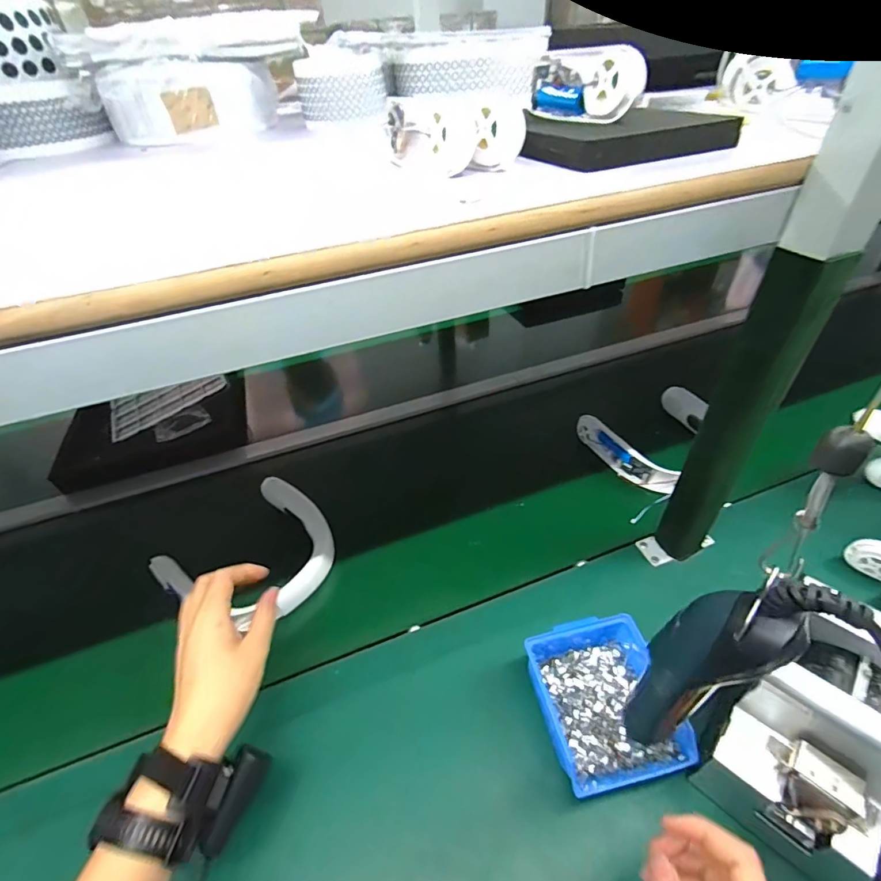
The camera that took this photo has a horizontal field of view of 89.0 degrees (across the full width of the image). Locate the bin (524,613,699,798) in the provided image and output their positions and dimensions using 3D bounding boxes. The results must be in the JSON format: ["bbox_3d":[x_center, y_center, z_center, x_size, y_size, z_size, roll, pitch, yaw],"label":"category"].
[{"bbox_3d":[0.161,0.259,0.449,0.123,0.057,0.138,-11,44,-8],"label":"bin"}]

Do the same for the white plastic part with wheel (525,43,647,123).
[{"bbox_3d":[0.132,-0.335,0.421,0.027,0.053,0.143,-17,45,-14],"label":"white plastic part with wheel"}]

